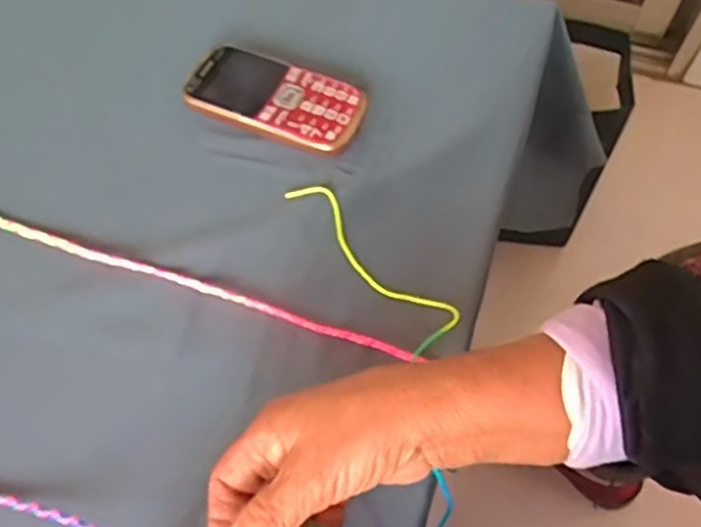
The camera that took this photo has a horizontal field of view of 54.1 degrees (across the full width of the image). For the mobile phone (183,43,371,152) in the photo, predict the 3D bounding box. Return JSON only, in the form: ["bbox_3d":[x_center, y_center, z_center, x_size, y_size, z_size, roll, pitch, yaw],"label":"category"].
[{"bbox_3d":[-0.054,-0.119,0.498,0.127,0.015,0.066,19,63,11],"label":"mobile phone"}]

